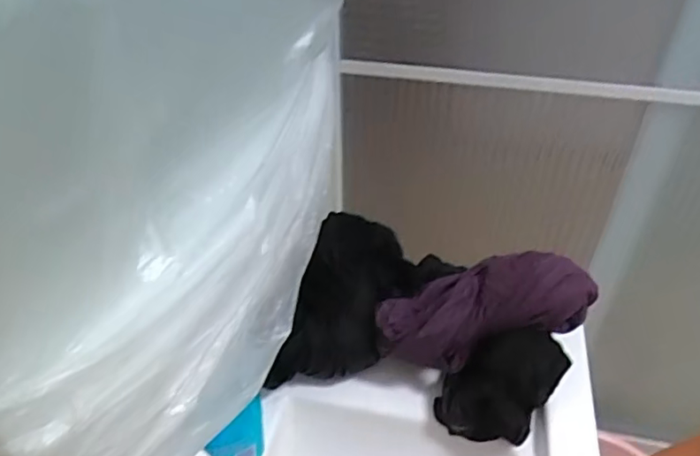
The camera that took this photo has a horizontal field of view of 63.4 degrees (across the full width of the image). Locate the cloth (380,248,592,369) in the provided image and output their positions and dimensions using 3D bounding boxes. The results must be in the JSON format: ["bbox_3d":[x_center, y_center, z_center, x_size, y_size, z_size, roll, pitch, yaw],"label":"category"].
[{"bbox_3d":[0.153,0.088,0.671,0.249,0.076,0.106,-18,39,9],"label":"cloth"}]

